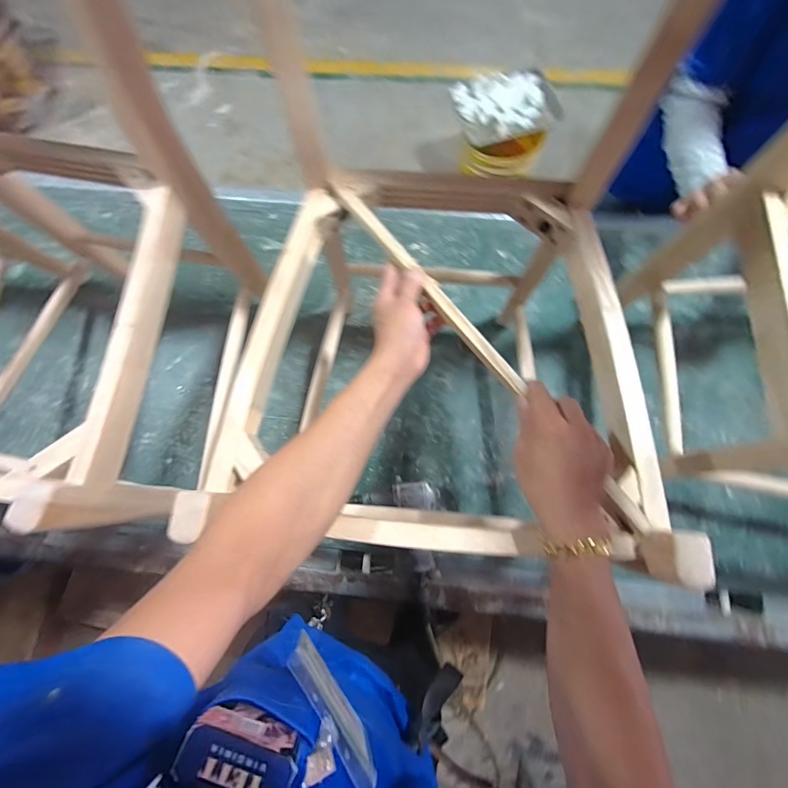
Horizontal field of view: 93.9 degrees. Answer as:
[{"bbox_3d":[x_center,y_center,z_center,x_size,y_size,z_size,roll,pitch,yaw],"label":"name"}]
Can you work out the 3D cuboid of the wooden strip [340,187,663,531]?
[{"bbox_3d":[0.083,-0.062,0.396,0.022,0.017,0.493,-37,76,-8],"label":"wooden strip"}]

